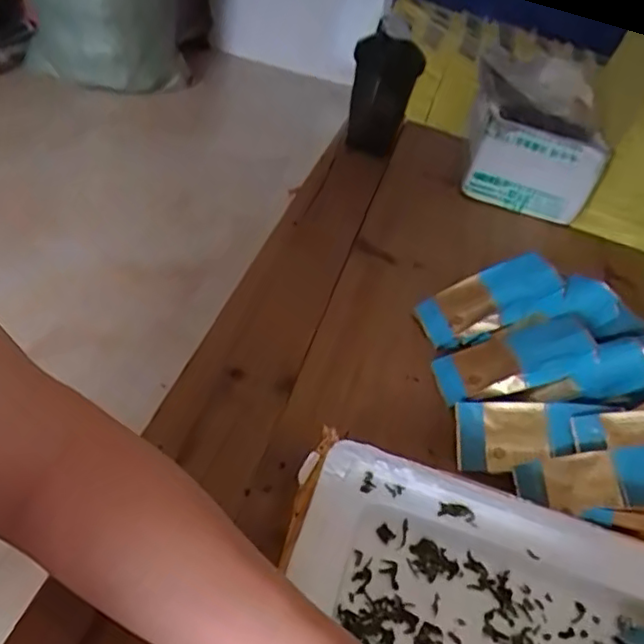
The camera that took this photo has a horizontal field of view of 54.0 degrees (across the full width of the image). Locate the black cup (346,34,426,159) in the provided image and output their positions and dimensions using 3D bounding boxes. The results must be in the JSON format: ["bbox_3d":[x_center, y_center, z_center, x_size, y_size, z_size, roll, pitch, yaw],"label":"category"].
[{"bbox_3d":[0.072,-0.275,0.772,0.068,0.162,0.073,6,56,-8],"label":"black cup"}]

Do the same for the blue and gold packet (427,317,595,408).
[{"bbox_3d":[0.156,0.031,0.523,0.122,0.028,0.055,-18,37,6],"label":"blue and gold packet"}]

